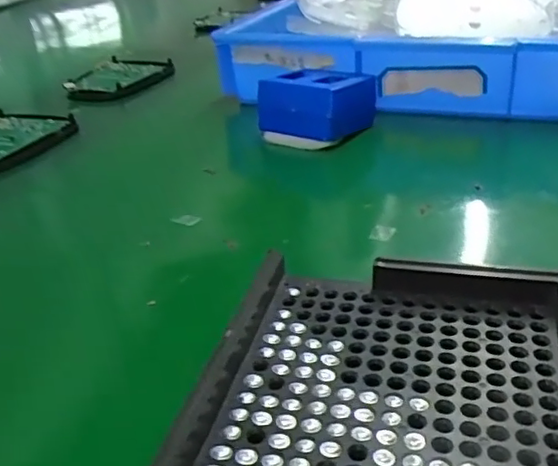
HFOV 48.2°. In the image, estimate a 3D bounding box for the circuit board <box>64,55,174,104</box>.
[{"bbox_3d":[-0.126,-0.125,0.505,0.069,0.012,0.088,3,29,3],"label":"circuit board"}]

